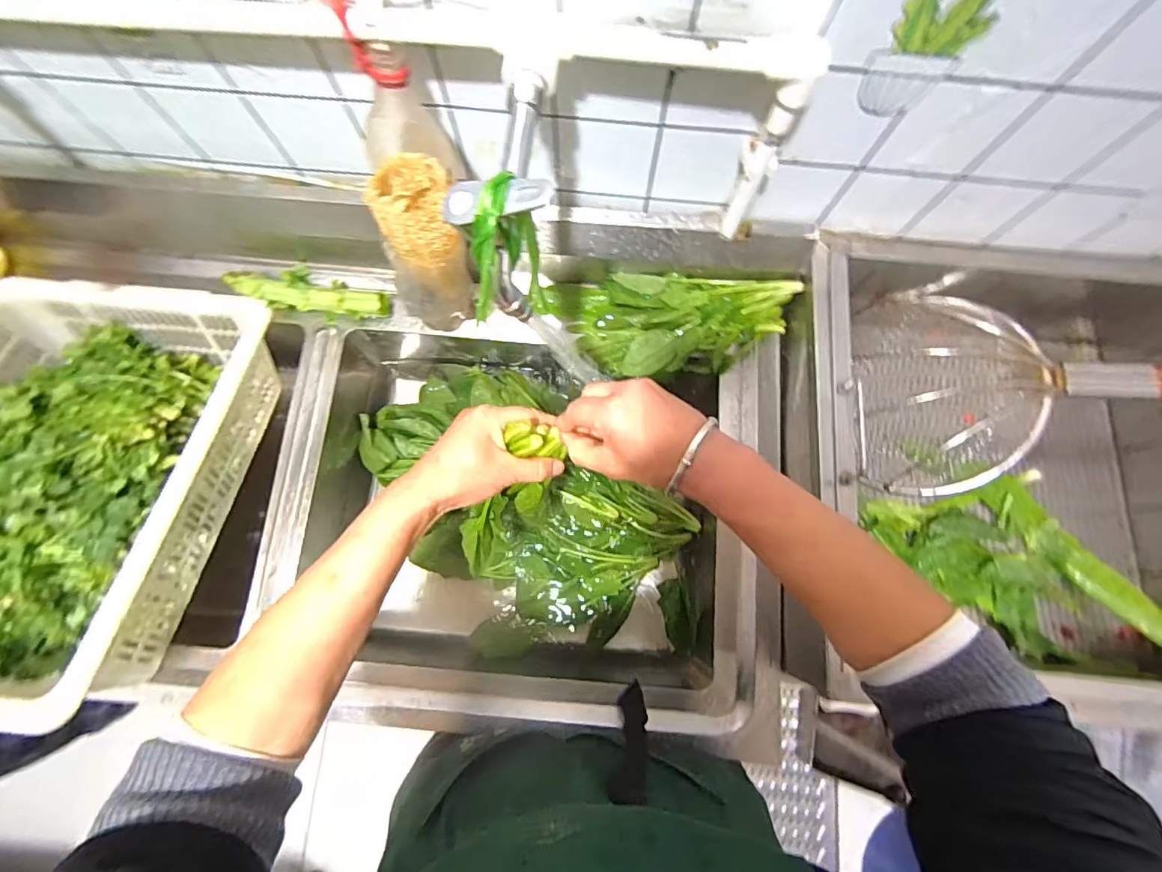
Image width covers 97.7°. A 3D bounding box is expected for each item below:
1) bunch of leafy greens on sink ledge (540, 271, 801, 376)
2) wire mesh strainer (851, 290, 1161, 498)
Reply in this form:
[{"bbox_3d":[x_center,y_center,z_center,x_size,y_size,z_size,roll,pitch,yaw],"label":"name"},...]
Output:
[{"bbox_3d":[0.099,-0.142,0.649,0.324,0.079,0.116,4,77,1],"label":"bunch of leafy greens on sink ledge"},{"bbox_3d":[0.604,-0.084,0.597,0.542,0.116,0.248,-6,77,-2],"label":"wire mesh strainer"}]

